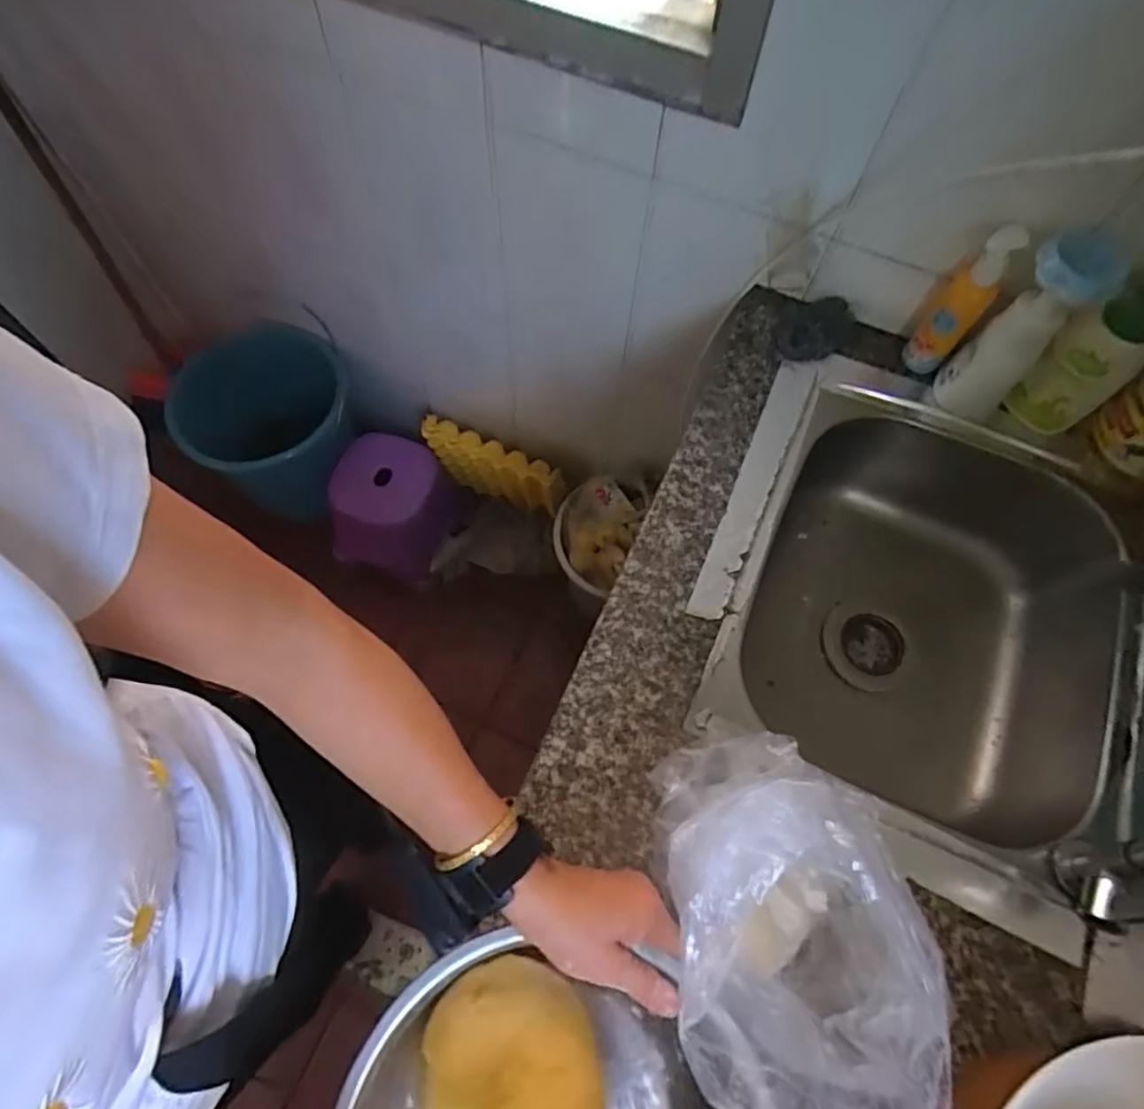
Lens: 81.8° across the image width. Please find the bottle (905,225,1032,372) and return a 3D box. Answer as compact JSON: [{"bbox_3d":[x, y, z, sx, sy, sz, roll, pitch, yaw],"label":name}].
[{"bbox_3d":[0.372,-0.238,0.635,0.042,0.162,0.031,34,70,12],"label":"bottle"}]

